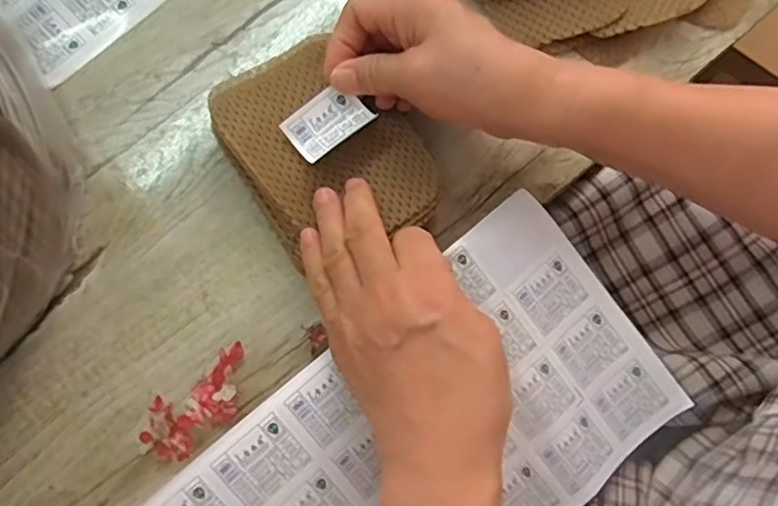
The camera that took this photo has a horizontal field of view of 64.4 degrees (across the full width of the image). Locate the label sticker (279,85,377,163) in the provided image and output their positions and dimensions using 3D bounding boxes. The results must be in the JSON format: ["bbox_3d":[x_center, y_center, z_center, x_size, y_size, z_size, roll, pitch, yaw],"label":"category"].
[{"bbox_3d":[-0.035,-0.075,0.349,0.045,0.004,0.031,-38,80,-9],"label":"label sticker"}]

